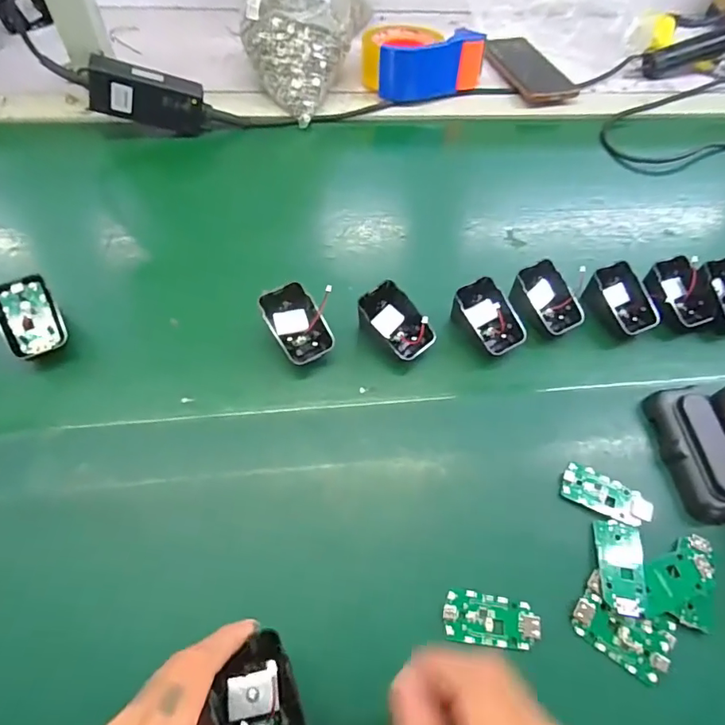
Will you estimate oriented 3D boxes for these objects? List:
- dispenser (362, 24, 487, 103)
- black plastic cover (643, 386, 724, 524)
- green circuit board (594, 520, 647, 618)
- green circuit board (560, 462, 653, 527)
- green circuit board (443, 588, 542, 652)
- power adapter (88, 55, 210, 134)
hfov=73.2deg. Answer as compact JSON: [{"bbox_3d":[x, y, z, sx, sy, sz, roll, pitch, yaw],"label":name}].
[{"bbox_3d":[0.075,-0.395,0.634,0.152,0.068,0.105,-2,60,-3],"label":"dispenser"},{"bbox_3d":[0.275,0.069,0.386,0.057,0.026,0.103,-3,60,-4],"label":"black plastic cover"},{"bbox_3d":[0.186,0.145,0.347,0.031,0.008,0.063,9,60,3],"label":"green circuit board"},{"bbox_3d":[0.187,0.100,0.374,0.062,0.009,0.029,24,62,12],"label":"green circuit board"},{"bbox_3d":[0.088,0.174,0.331,0.063,0.005,0.032,9,62,1],"label":"green circuit board"},{"bbox_3d":[-0.233,-0.289,0.538,0.119,0.055,0.023,2,57,-29],"label":"power adapter"}]

